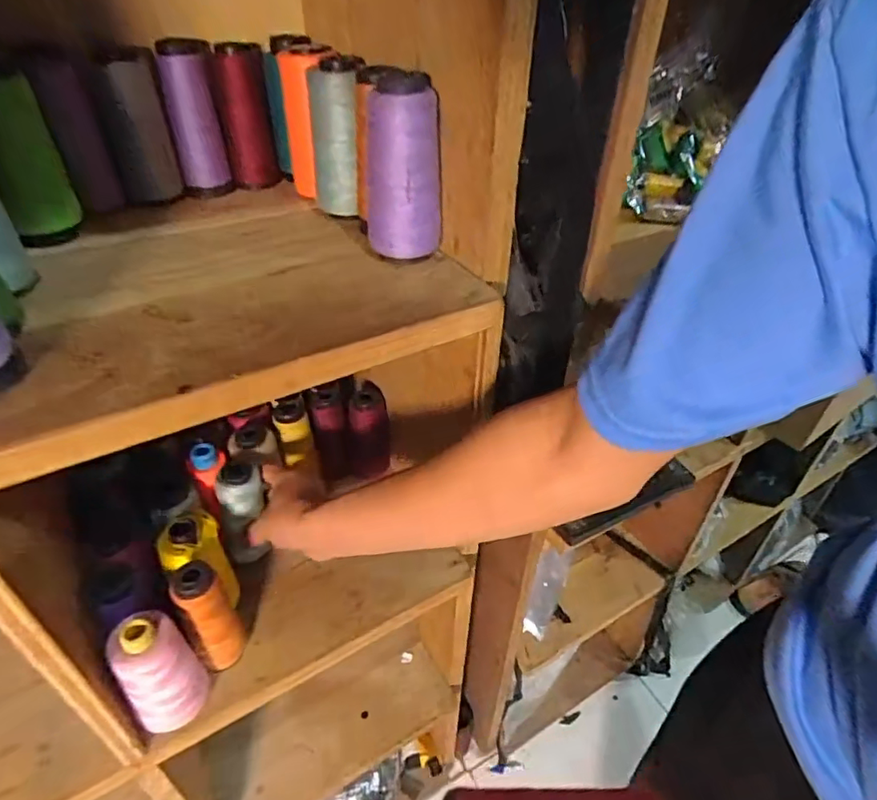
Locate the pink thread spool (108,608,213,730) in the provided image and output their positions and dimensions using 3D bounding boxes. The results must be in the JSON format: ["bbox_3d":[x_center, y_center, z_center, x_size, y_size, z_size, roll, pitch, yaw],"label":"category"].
[{"bbox_3d":[-0.214,0.208,0.426,0.052,0.099,0.040,-25,46,-30],"label":"pink thread spool"}]

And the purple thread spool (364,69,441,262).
[{"bbox_3d":[-0.024,-0.155,0.378,0.049,0.109,0.042,-12,41,-18],"label":"purple thread spool"}]

